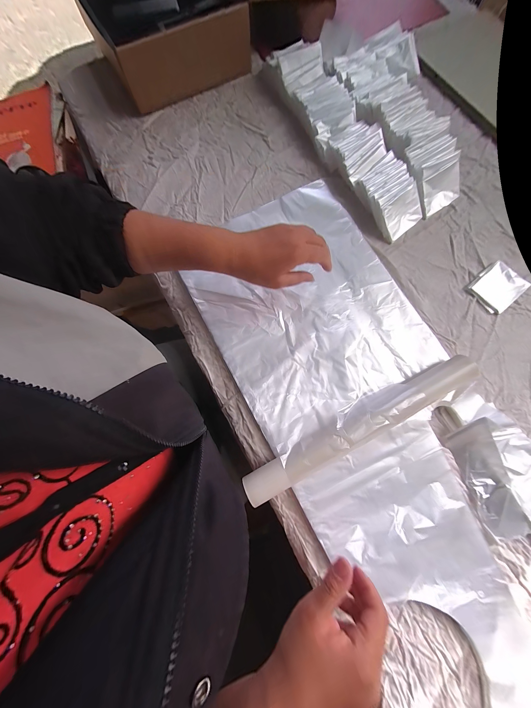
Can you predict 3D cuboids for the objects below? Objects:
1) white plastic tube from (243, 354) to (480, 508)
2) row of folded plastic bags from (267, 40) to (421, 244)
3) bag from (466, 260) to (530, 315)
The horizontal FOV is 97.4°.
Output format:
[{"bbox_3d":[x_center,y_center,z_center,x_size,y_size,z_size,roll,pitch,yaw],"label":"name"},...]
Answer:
[{"bbox_3d":[0.138,0.101,0.330,0.360,0.039,0.043,-26,79,-6],"label":"white plastic tube"},{"bbox_3d":[0.145,-0.410,0.437,0.099,0.051,0.434,-29,79,-7],"label":"row of folded plastic bags"},{"bbox_3d":[0.398,-0.115,0.399,0.085,0.008,0.068,-37,80,-8],"label":"bag"}]

